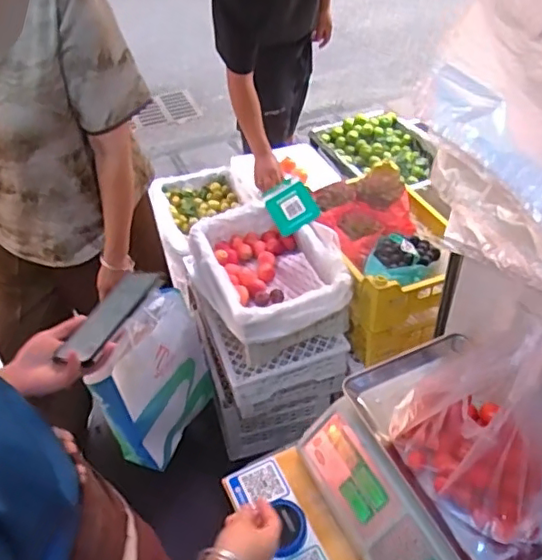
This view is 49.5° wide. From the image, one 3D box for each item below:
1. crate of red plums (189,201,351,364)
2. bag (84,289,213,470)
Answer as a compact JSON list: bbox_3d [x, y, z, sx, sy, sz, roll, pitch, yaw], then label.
[{"bbox_3d":[-0.008,-0.005,1.403,0.311,0.179,0.389,-14,44,-11],"label":"crate of red plums"},{"bbox_3d":[-0.267,0.233,1.406,0.095,0.379,0.320,17,47,21],"label":"bag"}]

